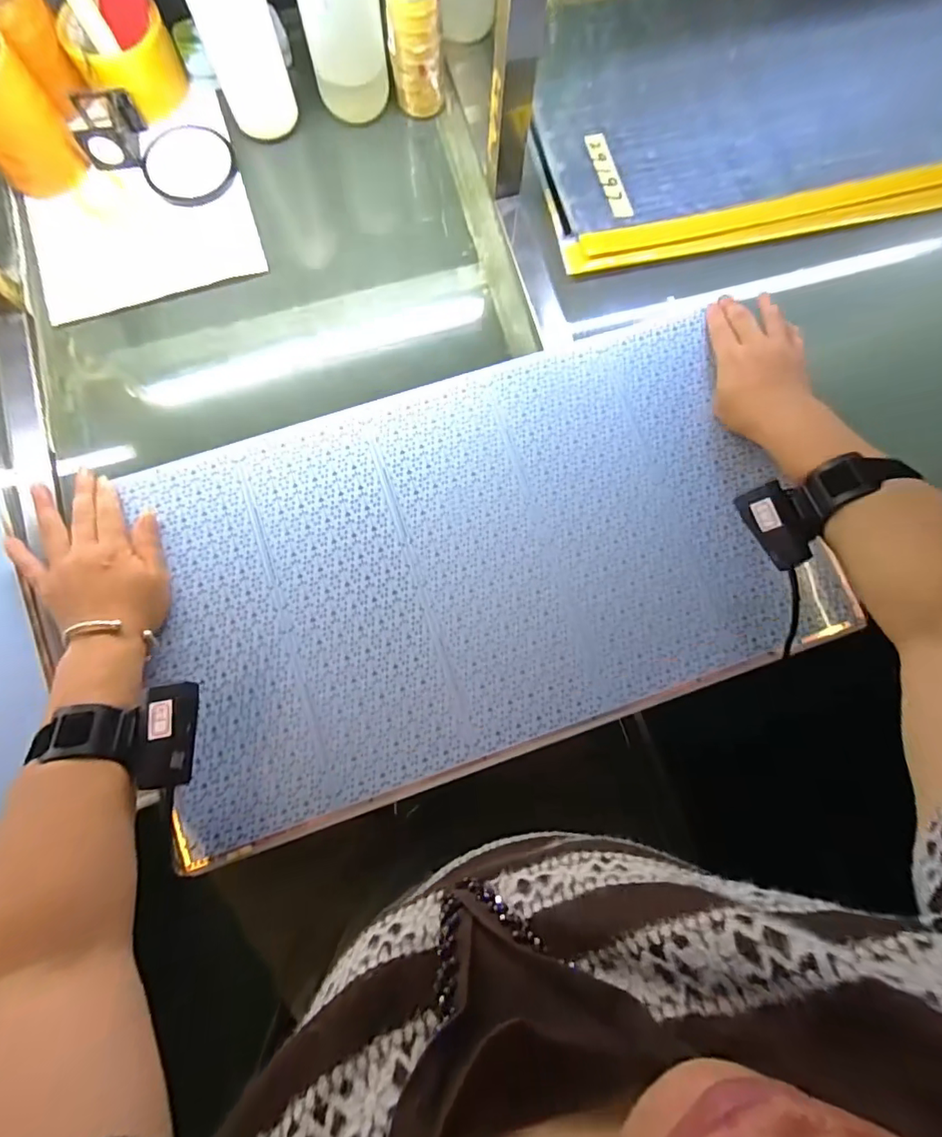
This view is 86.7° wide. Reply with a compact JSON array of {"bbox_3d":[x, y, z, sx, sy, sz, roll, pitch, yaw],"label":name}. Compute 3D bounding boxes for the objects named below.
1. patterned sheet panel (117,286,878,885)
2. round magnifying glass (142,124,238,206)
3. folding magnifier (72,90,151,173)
[{"bbox_3d":[0.000,-0.012,0.453,0.554,0.005,0.339,-19,82,-5],"label":"patterned sheet panel"},{"bbox_3d":[-0.288,-0.414,0.510,0.088,0.007,0.084,0,80,-2],"label":"round magnifying glass"},{"bbox_3d":[-0.361,-0.440,0.497,0.055,0.033,0.063,-11,81,-4],"label":"folding magnifier"}]

